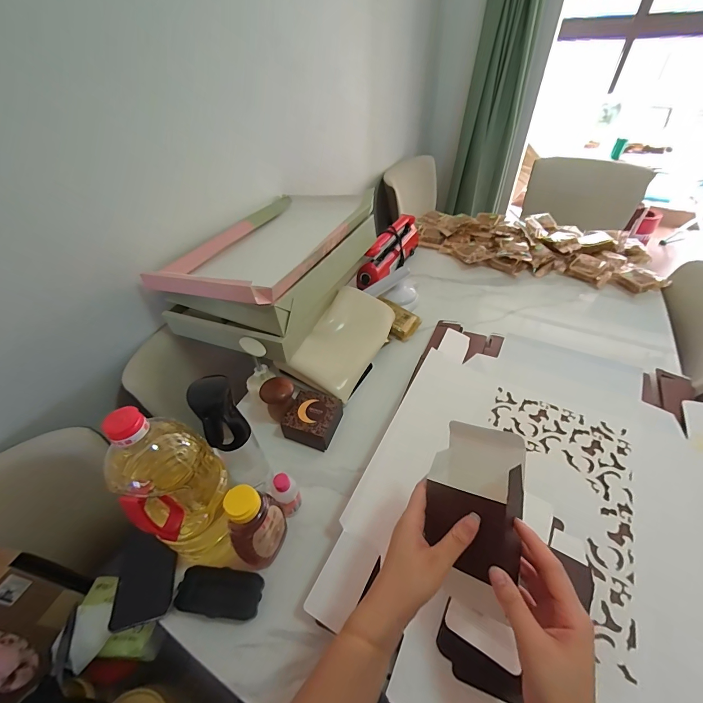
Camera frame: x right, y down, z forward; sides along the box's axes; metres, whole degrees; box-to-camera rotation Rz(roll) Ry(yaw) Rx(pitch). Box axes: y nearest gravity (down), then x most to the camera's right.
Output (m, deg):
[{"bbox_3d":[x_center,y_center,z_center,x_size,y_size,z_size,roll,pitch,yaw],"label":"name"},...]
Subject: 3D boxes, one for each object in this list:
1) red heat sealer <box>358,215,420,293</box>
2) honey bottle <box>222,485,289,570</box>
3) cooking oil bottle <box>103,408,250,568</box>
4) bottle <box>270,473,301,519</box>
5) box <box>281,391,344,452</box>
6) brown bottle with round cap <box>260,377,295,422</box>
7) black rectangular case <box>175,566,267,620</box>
[{"bbox_3d":[0.124,-0.304,0.985,0.065,0.111,0.314,25,51,26],"label":"red heat sealer"},{"bbox_3d":[-0.126,0.233,0.455,0.046,0.157,0.074,6,45,10],"label":"honey bottle"},{"bbox_3d":[-0.214,0.162,0.418,0.099,0.250,0.096,-28,49,-23],"label":"cooking oil bottle"},{"bbox_3d":[-0.098,0.222,0.513,0.033,0.091,0.032,-2,44,2],"label":"bottle"},{"bbox_3d":[-0.072,0.130,0.637,0.088,0.054,0.098,14,47,18],"label":"box"},{"bbox_3d":[-0.136,0.090,0.643,0.059,0.065,0.064,-2,44,2],"label":"brown bottle with round cap"},{"bbox_3d":[-0.175,0.323,0.453,0.114,0.030,0.050,2,45,6],"label":"black rectangular case"}]

